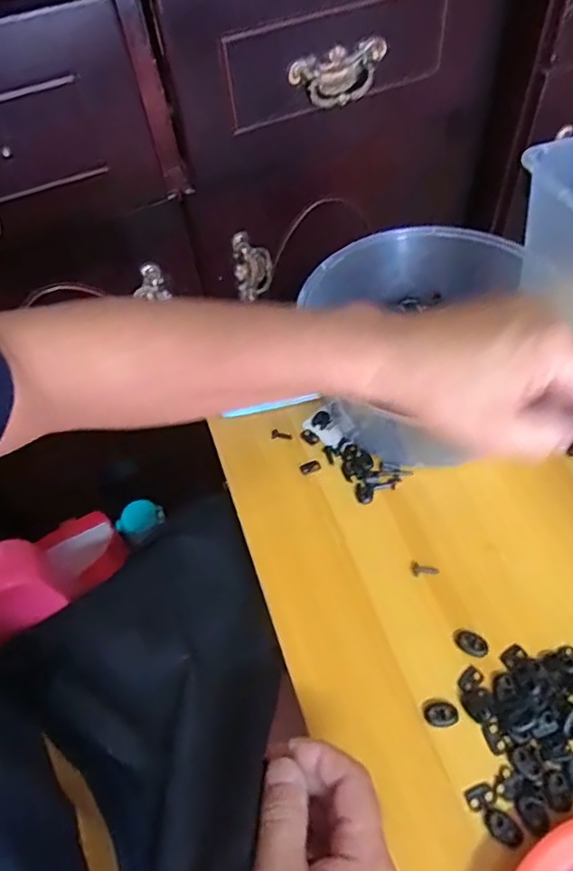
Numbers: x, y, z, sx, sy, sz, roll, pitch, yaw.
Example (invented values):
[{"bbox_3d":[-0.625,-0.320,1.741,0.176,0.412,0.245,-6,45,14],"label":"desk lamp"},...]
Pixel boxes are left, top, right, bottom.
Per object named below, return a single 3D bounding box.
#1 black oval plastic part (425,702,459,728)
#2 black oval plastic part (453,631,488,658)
[{"bbox_3d":[0.104,0.187,0.380,0.021,0.004,0.015,-4,55,3],"label":"black oval plastic part"},{"bbox_3d":[0.132,0.147,0.403,0.024,0.004,0.015,25,61,21],"label":"black oval plastic part"}]

